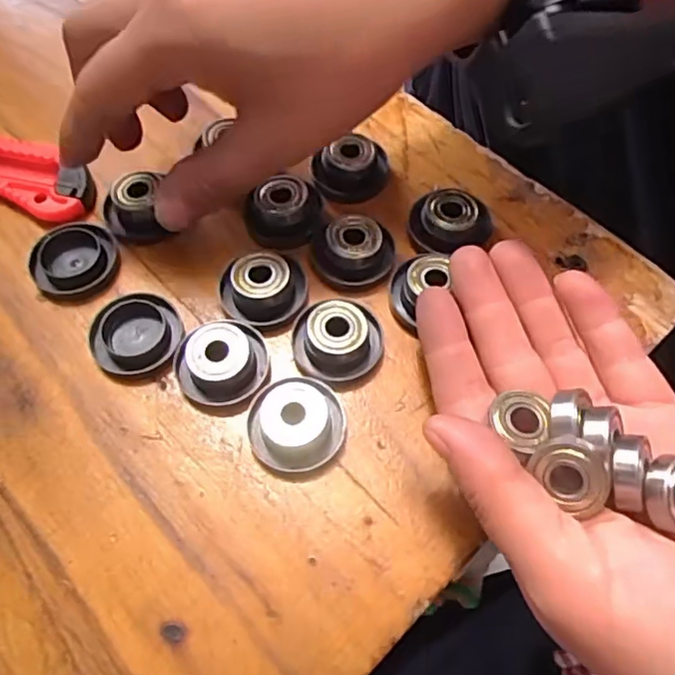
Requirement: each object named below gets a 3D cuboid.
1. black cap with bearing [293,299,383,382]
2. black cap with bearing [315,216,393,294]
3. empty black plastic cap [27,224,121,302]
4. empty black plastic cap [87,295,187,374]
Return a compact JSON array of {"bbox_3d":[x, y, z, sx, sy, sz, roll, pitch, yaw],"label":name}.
[{"bbox_3d":[0.000,0.003,0.218,0.030,0.014,0.032,-1,65,3],"label":"black cap with bearing"},{"bbox_3d":[0.007,-0.033,0.236,0.026,0.013,0.027,-1,65,3],"label":"black cap with bearing"},{"bbox_3d":[-0.103,-0.030,0.240,0.032,0.008,0.032,-1,65,3],"label":"empty black plastic cap"},{"bbox_3d":[-0.073,-0.001,0.225,0.029,0.007,0.033,12,67,9],"label":"empty black plastic cap"}]

